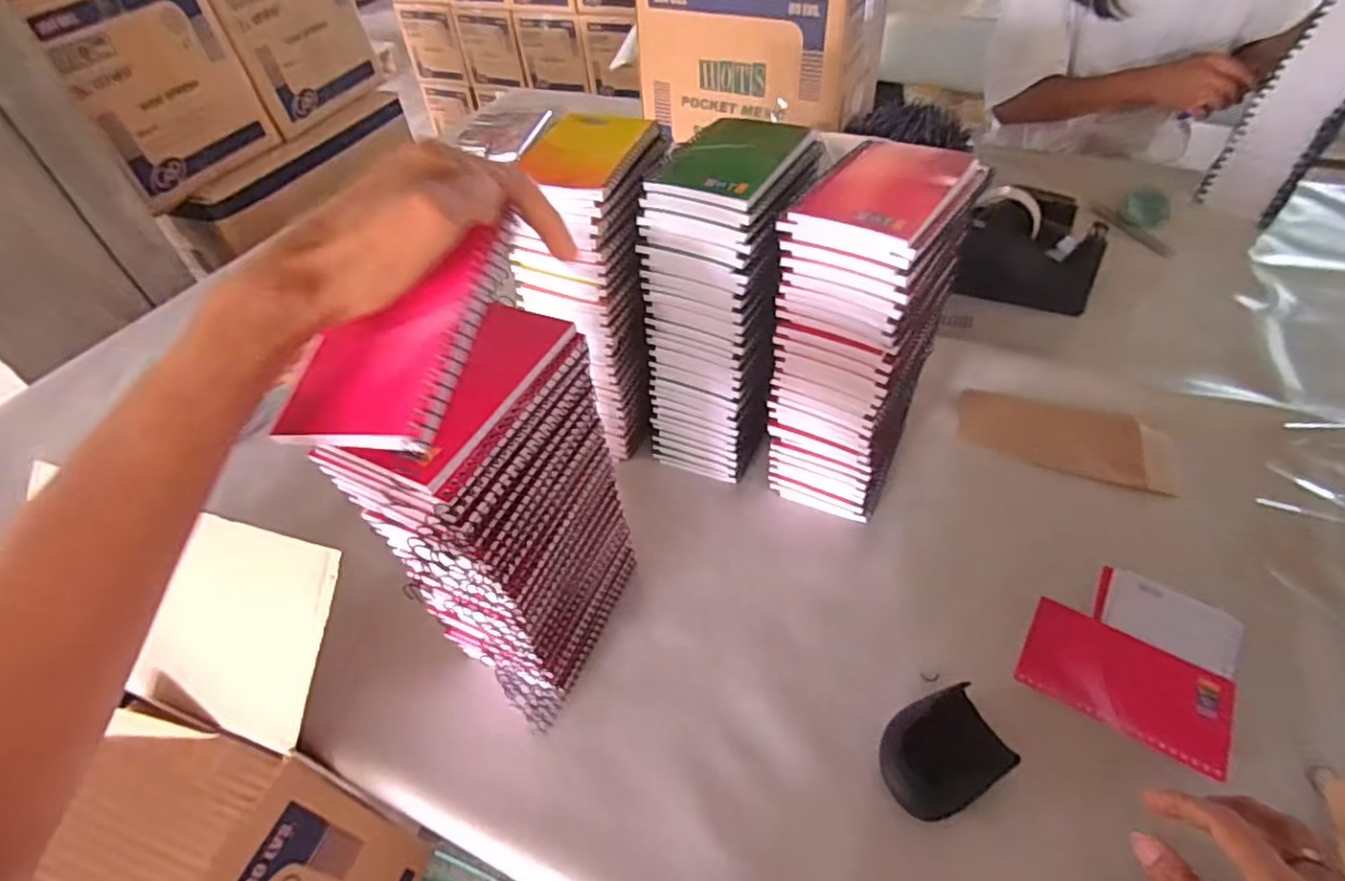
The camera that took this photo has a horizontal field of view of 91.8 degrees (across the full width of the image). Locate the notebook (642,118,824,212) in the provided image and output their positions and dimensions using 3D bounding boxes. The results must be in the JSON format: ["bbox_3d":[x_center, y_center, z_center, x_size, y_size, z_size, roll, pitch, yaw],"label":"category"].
[{"bbox_3d":[0.048,-0.217,0.499,0.089,0.012,0.133,23,53,24],"label":"notebook"}]

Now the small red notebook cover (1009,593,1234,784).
[{"bbox_3d":[0.330,0.176,0.476,0.130,0.010,0.077,25,59,24],"label":"small red notebook cover"}]

